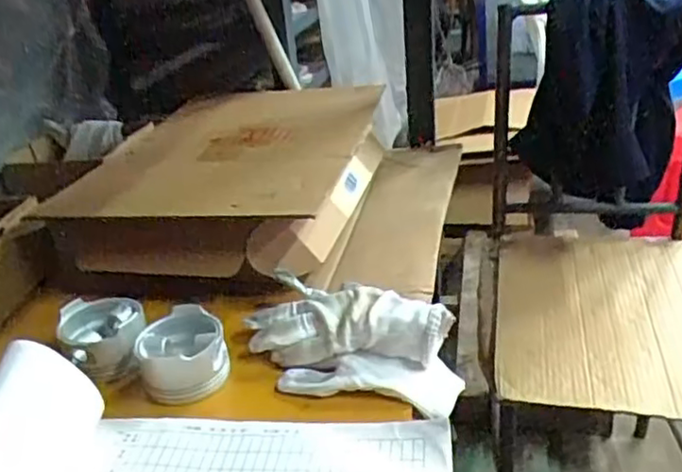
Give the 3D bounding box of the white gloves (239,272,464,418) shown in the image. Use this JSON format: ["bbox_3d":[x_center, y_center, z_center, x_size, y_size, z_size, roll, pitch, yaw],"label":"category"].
[{"bbox_3d":[0.009,0.092,0.593,0.206,0.066,0.134,8,32,21],"label":"white gloves"}]

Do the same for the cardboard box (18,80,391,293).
[{"bbox_3d":[-0.142,-0.078,0.851,0.332,0.112,0.422,0,27,9],"label":"cardboard box"}]

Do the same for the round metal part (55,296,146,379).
[{"bbox_3d":[-0.220,0.094,0.605,0.084,0.046,0.077,14,34,29],"label":"round metal part"}]

